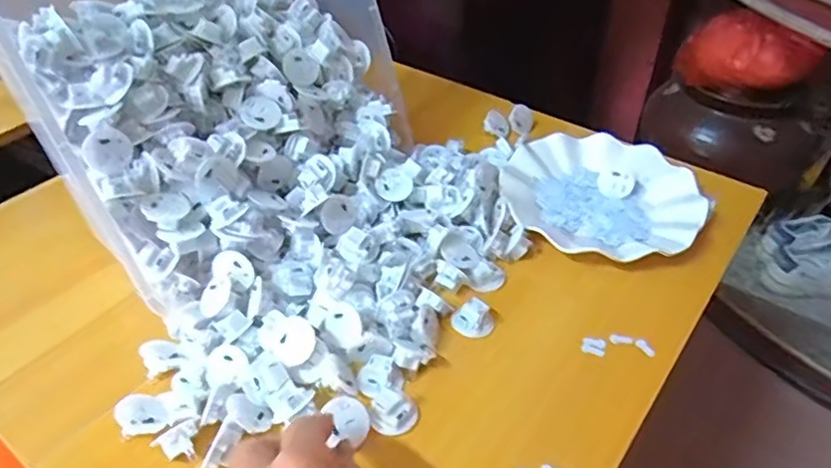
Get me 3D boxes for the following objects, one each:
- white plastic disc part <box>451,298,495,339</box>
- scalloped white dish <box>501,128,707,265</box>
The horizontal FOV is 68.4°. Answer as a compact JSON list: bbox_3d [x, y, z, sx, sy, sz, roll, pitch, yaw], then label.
[{"bbox_3d":[0.045,0.065,0.478,0.032,0.018,0.028,11,43,12],"label":"white plastic disc part"},{"bbox_3d":[0.175,-0.037,0.586,0.181,0.024,0.177,19,45,21],"label":"scalloped white dish"}]

